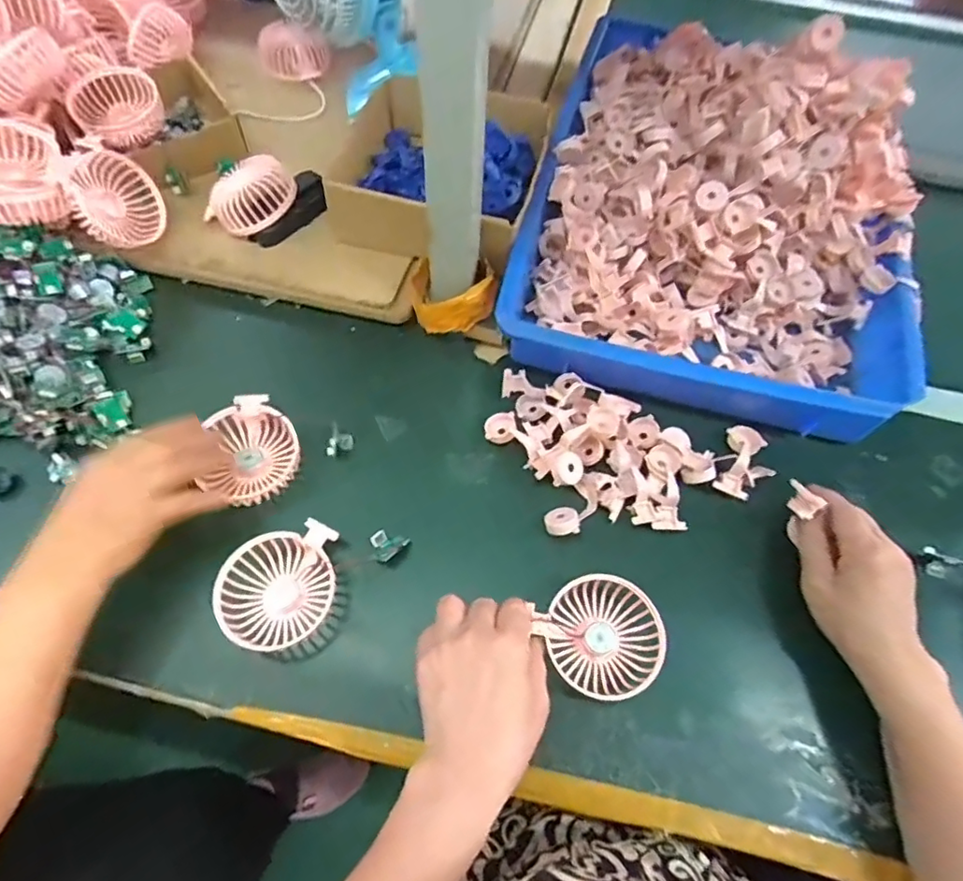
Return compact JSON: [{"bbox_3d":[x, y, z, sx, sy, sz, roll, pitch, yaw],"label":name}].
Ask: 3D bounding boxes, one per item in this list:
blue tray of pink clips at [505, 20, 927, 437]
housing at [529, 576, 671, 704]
[{"bbox_3d":[0.255,-0.279,0.586,0.372,0.169,0.496,15,62,5],"label":"blue tray of pink clips"},{"bbox_3d":[0.094,0.153,0.448,0.083,0.034,0.087,-23,65,-14],"label":"housing"}]

